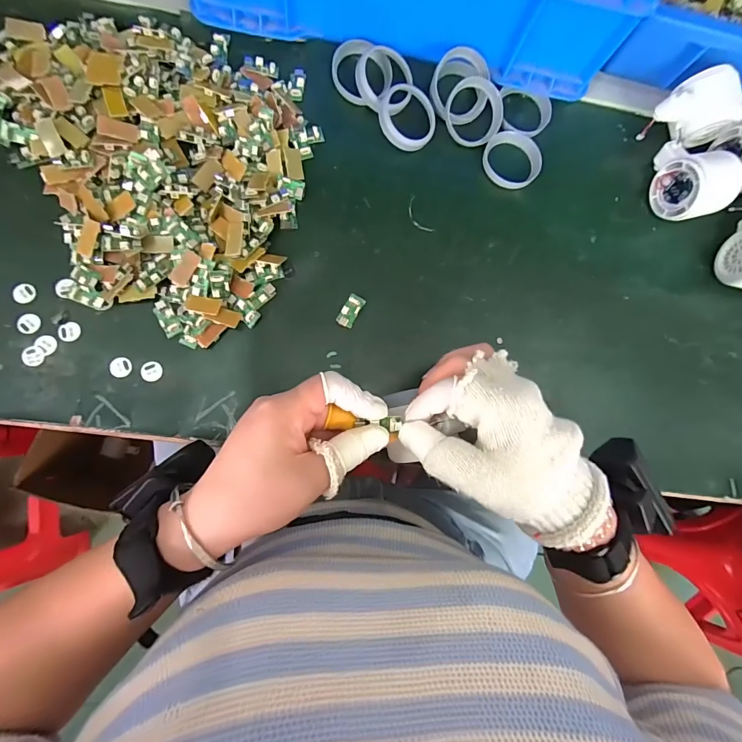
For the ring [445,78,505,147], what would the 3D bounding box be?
[{"bbox_3d":[0.104,-0.260,0.394,0.061,0.011,0.061,-3,104,-11],"label":"ring"}]

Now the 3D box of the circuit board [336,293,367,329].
[{"bbox_3d":[-0.018,-0.056,0.362,0.016,0.004,0.033,29,80,-1],"label":"circuit board"}]

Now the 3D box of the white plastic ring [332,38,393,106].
[{"bbox_3d":[-0.011,-0.296,0.386,0.053,0.015,0.055,1,82,-6],"label":"white plastic ring"}]

